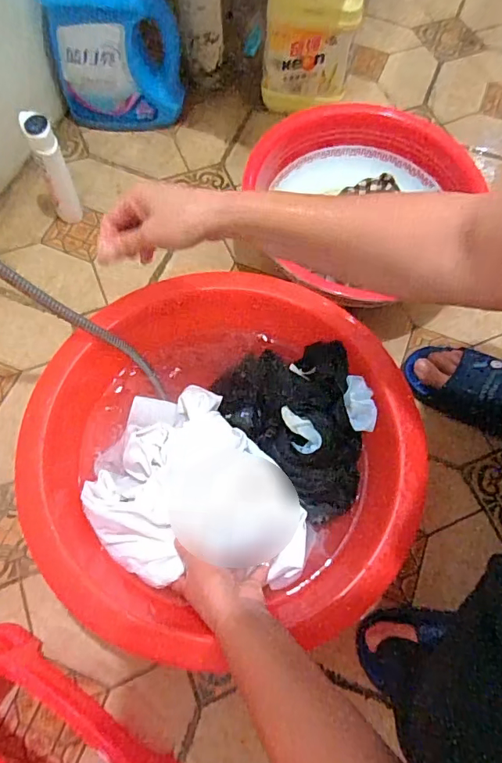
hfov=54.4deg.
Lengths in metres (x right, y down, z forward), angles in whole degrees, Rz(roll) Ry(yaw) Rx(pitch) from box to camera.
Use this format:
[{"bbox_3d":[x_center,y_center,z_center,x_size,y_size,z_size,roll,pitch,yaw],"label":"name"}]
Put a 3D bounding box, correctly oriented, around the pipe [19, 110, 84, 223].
[{"bbox_3d":[-0.297,-0.316,0.741,0.041,0.174,0.044,-24,70,-12],"label":"pipe"}]

